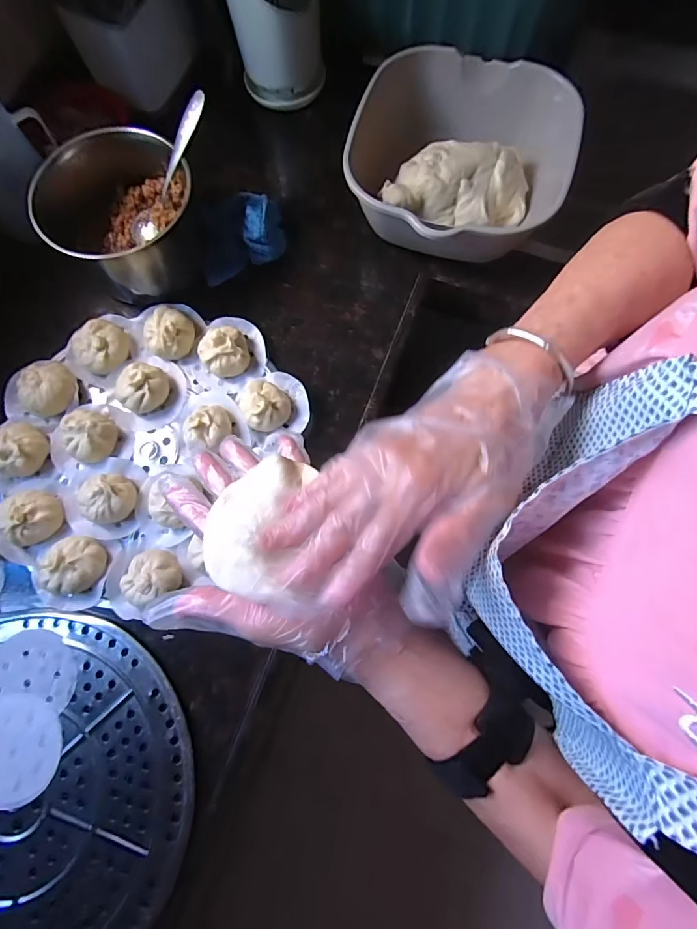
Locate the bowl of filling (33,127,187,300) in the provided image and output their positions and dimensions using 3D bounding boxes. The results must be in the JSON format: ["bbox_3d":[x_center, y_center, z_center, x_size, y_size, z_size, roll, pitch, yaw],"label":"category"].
[{"bbox_3d":[-0.278,-0.310,0.521,0.162,0.085,0.174,0,77,1],"label":"bowl of filling"}]

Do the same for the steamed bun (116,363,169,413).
[{"bbox_3d":[-0.244,-0.092,0.505,0.058,0.035,0.049,-28,78,-5],"label":"steamed bun"}]

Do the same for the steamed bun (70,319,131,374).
[{"bbox_3d":[-0.306,-0.146,0.523,0.062,0.031,0.059,0,77,1],"label":"steamed bun"}]

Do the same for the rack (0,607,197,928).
[{"bbox_3d":[-0.327,0.335,0.430,0.333,0.021,0.348,15,78,5],"label":"rack"}]

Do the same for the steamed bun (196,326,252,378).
[{"bbox_3d":[-0.148,-0.135,0.510,0.055,0.037,0.046,-23,77,-4],"label":"steamed bun"}]

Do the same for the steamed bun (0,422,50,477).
[{"bbox_3d":[-0.384,-0.021,0.490,0.054,0.034,0.060,-39,79,-7],"label":"steamed bun"}]

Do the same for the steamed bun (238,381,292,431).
[{"bbox_3d":[-0.097,-0.069,0.494,0.054,0.039,0.058,0,77,1],"label":"steamed bun"}]

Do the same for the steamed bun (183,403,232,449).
[{"bbox_3d":[-0.162,-0.044,0.491,0.052,0.038,0.057,0,77,1],"label":"steamed bun"}]

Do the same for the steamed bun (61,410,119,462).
[{"bbox_3d":[-0.301,-0.034,0.494,0.055,0.033,0.057,27,79,7],"label":"steamed bun"}]

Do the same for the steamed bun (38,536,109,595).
[{"bbox_3d":[-0.293,0.108,0.455,0.055,0.028,0.058,0,77,1],"label":"steamed bun"}]

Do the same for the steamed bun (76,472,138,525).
[{"bbox_3d":[-0.268,0.037,0.473,0.053,0.038,0.055,0,77,1],"label":"steamed bun"}]

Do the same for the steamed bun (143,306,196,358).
[{"bbox_3d":[-0.220,-0.161,0.519,0.058,0.035,0.056,0,77,1],"label":"steamed bun"}]

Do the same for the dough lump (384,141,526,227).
[{"bbox_3d":[0.134,-0.344,0.539,0.177,0.068,0.099,0,77,1],"label":"dough lump"}]

